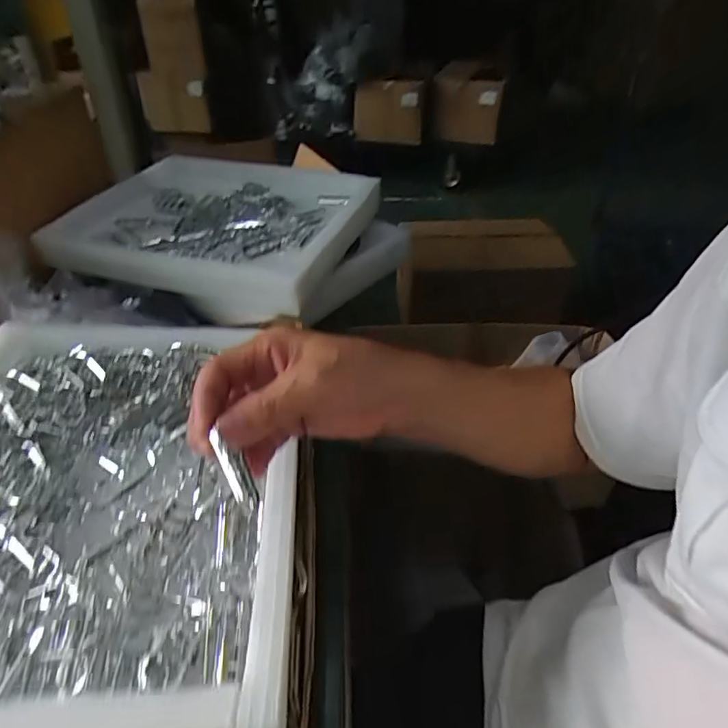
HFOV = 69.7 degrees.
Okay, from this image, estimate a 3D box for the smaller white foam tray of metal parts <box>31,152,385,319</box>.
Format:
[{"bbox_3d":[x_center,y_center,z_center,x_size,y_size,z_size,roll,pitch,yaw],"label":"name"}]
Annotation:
[{"bbox_3d":[-0.182,-0.184,0.691,0.346,0.069,0.271,11,39,13],"label":"smaller white foam tray of metal parts"}]

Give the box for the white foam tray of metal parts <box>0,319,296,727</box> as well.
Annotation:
[{"bbox_3d":[-0.197,0.077,0.376,0.279,0.033,0.355,-5,39,-7],"label":"white foam tray of metal parts"}]

